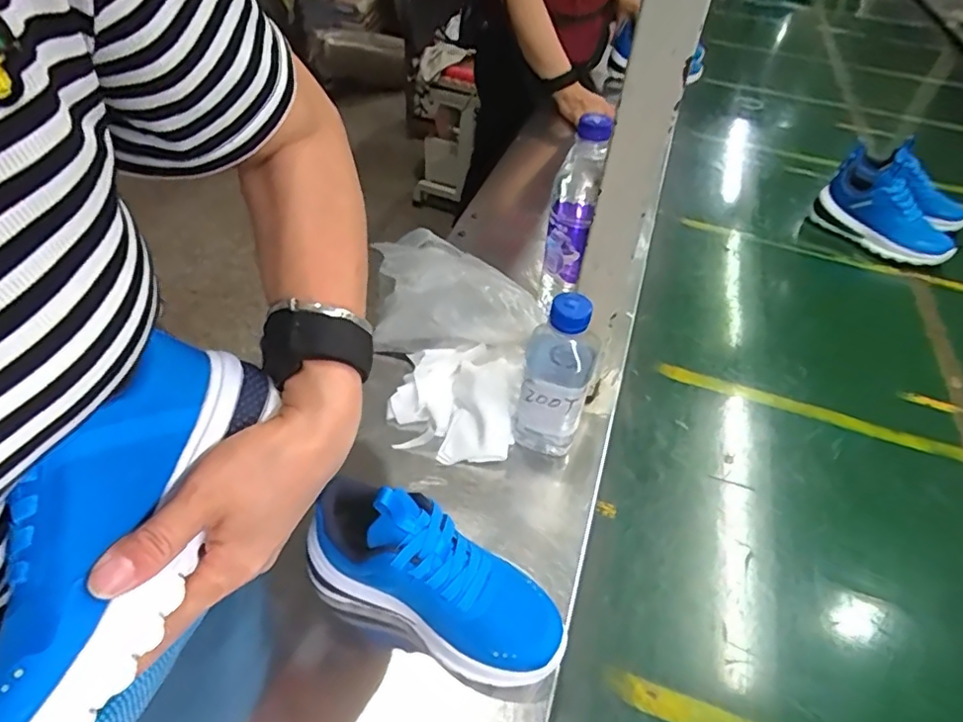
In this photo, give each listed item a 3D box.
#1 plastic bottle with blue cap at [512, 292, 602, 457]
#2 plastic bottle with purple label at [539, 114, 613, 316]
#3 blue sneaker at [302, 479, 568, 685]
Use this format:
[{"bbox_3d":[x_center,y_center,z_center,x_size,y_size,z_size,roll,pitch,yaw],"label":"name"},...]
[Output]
[{"bbox_3d":[0.065,0.010,0.506,0.059,0.163,0.059,9,44,5],"label":"plastic bottle with blue cap"},{"bbox_3d":[0.089,-0.135,0.600,0.050,0.209,0.050,17,45,13],"label":"plastic bottle with purple label"},{"bbox_3d":[-0.034,0.153,0.403,0.189,0.114,0.068,18,45,14],"label":"blue sneaker"}]

